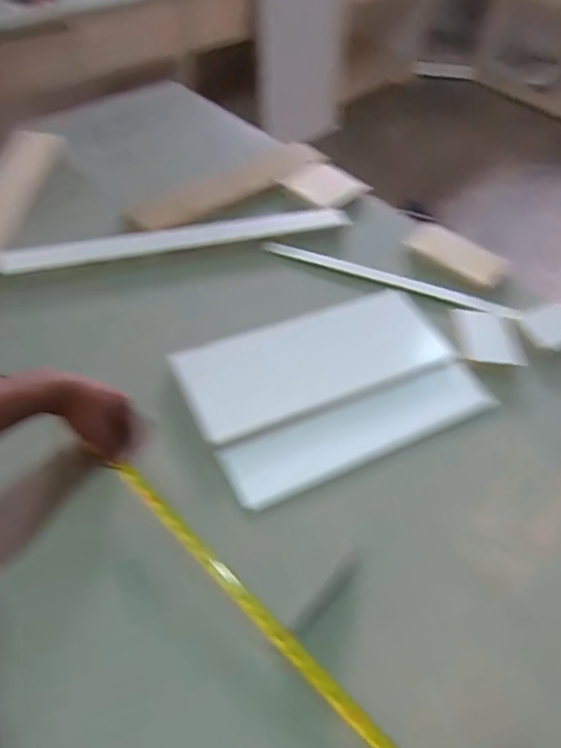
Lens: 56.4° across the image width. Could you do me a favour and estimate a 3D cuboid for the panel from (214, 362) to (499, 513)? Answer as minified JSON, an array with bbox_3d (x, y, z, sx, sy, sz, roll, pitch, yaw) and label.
[{"bbox_3d":[0.108,0.072,0.698,0.382,0.024,0.090,-19,64,-21],"label":"panel"}]

